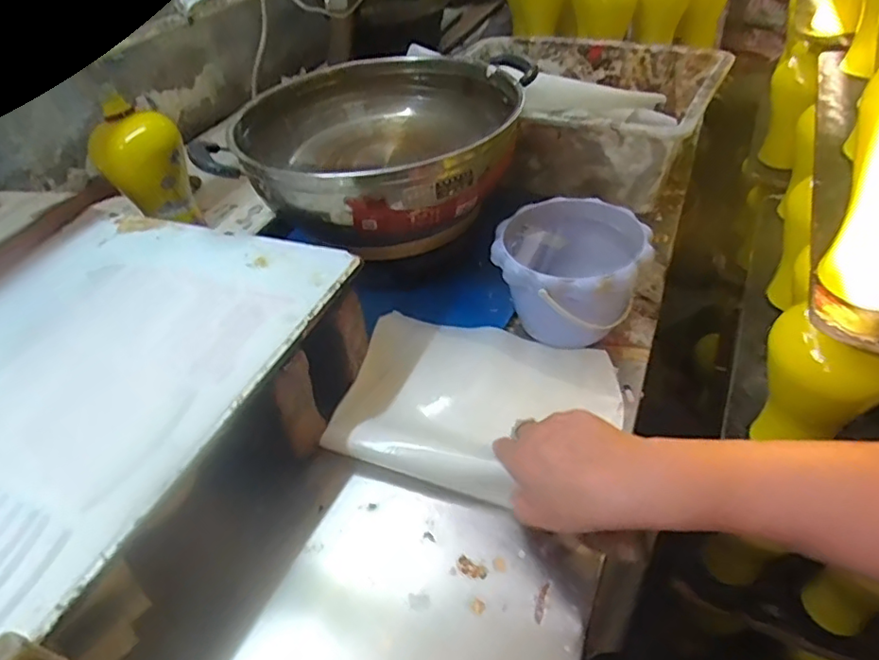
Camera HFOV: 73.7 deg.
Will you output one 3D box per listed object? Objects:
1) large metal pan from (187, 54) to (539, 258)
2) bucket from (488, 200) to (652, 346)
[{"bbox_3d":[-0.066,-0.215,0.716,0.308,0.132,0.315,11,44,15],"label":"large metal pan"},{"bbox_3d":[0.140,-0.051,0.641,0.152,0.116,0.152,-2,42,2],"label":"bucket"}]

